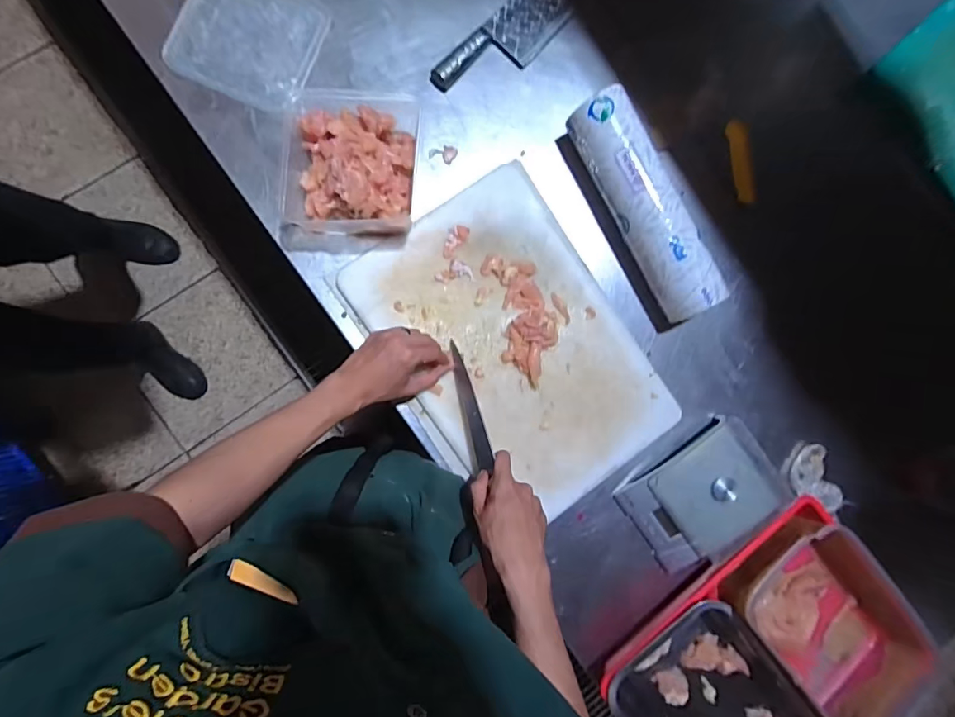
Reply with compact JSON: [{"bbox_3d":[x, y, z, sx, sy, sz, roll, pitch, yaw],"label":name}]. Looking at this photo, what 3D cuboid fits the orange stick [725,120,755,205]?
[{"bbox_3d":[0.372,-0.275,0.655,0.023,0.025,0.114,-28,113,-7],"label":"orange stick"}]

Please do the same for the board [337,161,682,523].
[{"bbox_3d":[0.050,-0.012,0.644,0.329,0.020,0.435,-34,92,-7],"label":"board"}]

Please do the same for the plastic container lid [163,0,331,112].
[{"bbox_3d":[-0.306,-0.435,0.626,0.172,0.007,0.172,22,86,-6],"label":"plastic container lid"}]

